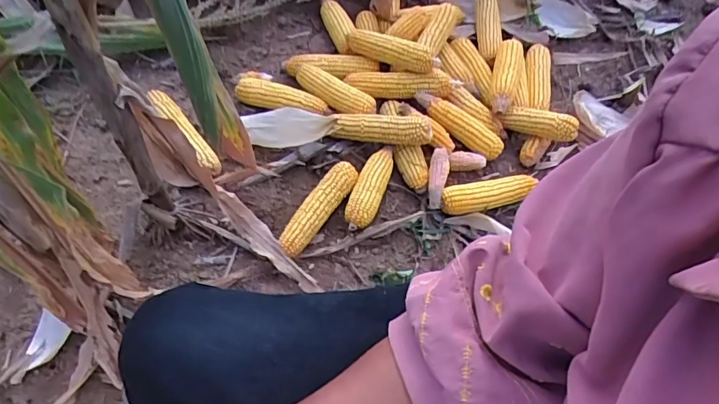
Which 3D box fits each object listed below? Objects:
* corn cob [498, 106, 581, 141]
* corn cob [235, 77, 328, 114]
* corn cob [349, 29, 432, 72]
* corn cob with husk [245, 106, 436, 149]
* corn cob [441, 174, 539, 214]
[{"bbox_3d":[0.361,-0.158,0.978,0.146,0.059,0.054,17,53,29],"label":"corn cob"},{"bbox_3d":[-0.161,-0.217,0.999,0.200,0.054,0.056,14,55,5],"label":"corn cob"},{"bbox_3d":[0.063,-0.322,1.016,0.202,0.053,0.062,27,56,29],"label":"corn cob"},{"bbox_3d":[-0.052,-0.153,0.920,0.361,0.099,0.071,0,55,-5],"label":"corn cob with husk"},{"bbox_3d":[0.244,-0.012,0.929,0.194,0.044,0.048,-13,57,-13],"label":"corn cob"}]

